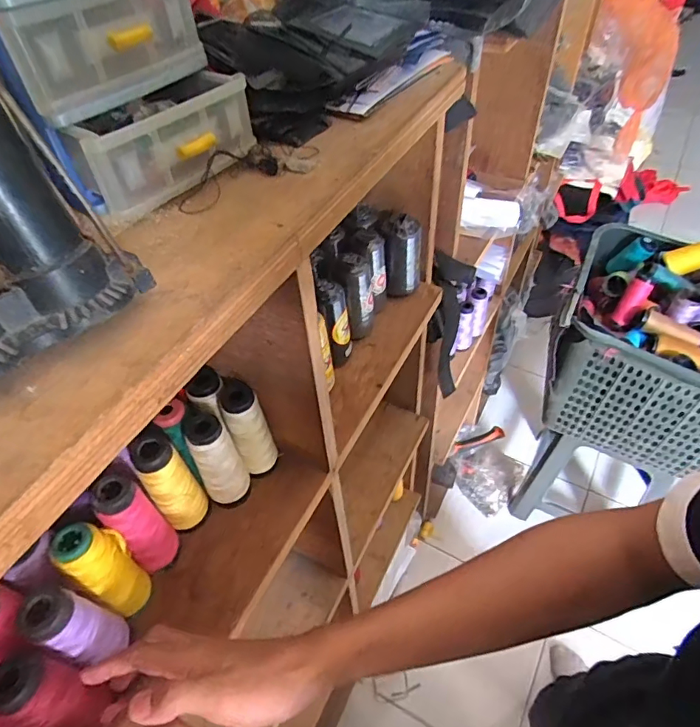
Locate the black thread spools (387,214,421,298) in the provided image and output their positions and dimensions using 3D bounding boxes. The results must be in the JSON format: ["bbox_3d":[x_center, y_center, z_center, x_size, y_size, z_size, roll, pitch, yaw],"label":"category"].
[{"bbox_3d":[0.074,-0.138,0.667,0.040,0.124,0.034,10,49,13],"label":"black thread spools"}]

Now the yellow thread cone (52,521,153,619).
[{"bbox_3d":[-0.193,0.163,0.393,0.033,0.110,0.040,27,54,25],"label":"yellow thread cone"}]

